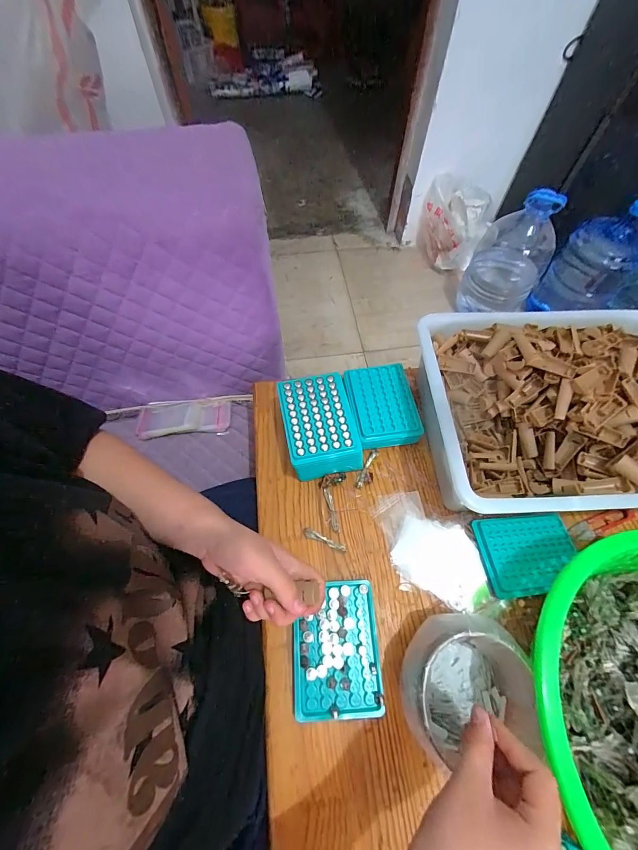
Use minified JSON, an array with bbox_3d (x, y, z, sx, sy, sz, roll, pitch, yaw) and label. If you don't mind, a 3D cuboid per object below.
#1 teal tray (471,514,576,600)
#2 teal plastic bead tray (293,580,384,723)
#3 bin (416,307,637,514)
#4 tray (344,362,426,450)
[{"bbox_3d":[0.270,0.164,0.428,0.126,0.014,0.092,-5,63,-3],"label":"teal tray"},{"bbox_3d":[0.019,0.252,0.384,0.094,0.013,0.129,-3,63,-2],"label":"teal plastic bead tray"},{"bbox_3d":[0.321,-0.022,0.449,0.335,0.135,0.275,-2,63,-2],"label":"bin"},{"bbox_3d":[0.095,-0.031,0.523,0.100,0.038,0.132,-5,63,-3],"label":"tray"}]

